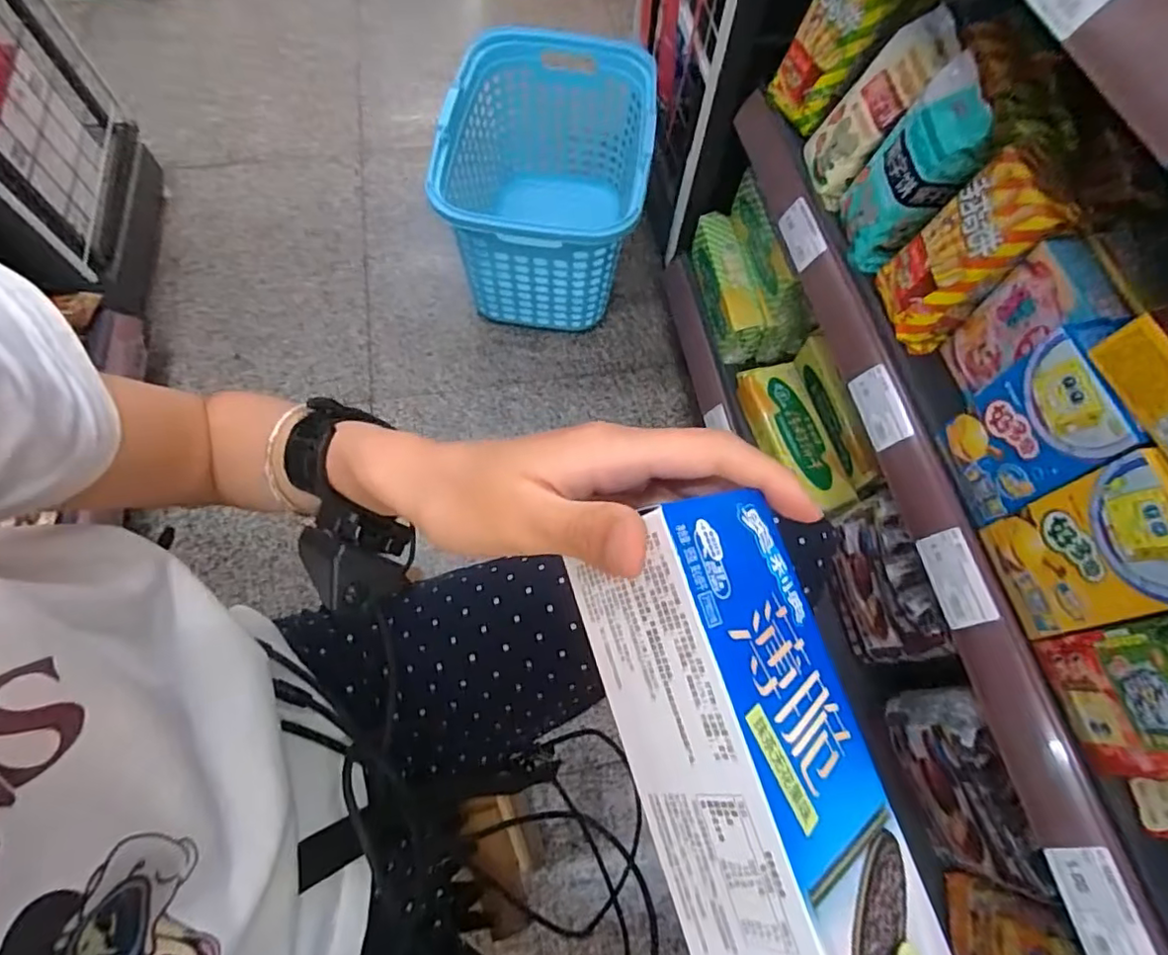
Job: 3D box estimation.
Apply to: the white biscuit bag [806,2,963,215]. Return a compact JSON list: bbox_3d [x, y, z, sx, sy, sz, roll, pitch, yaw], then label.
[{"bbox_3d":[0.280,-0.350,0.571,0.046,0.161,0.090,8,60,-31],"label":"white biscuit bag"}]

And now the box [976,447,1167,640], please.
[{"bbox_3d":[0.356,0.050,0.400,0.050,0.148,0.087,-8,66,-7],"label":"box"}]

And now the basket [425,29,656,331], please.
[{"bbox_3d":[-0.054,-0.498,0.968,0.295,0.212,0.431,9,65,1],"label":"basket"}]

